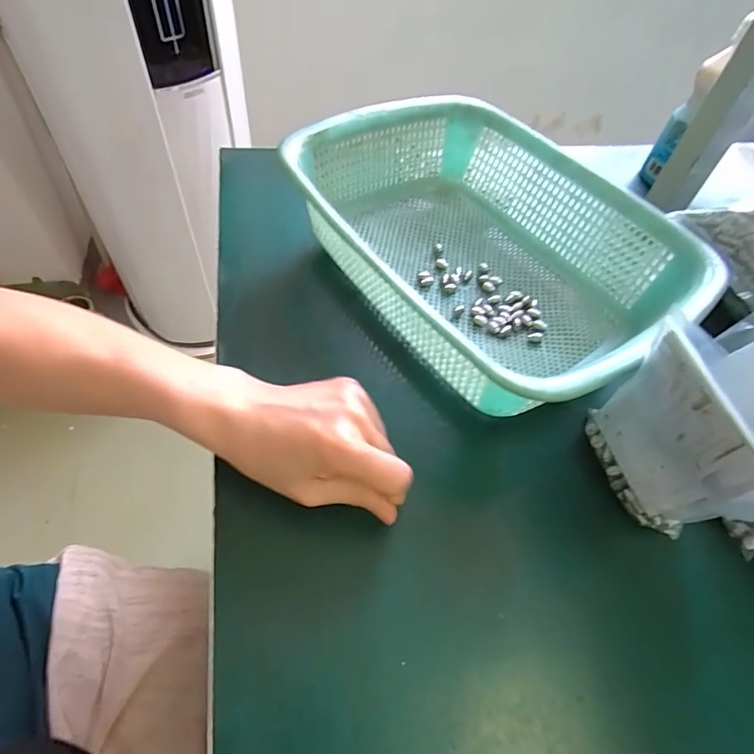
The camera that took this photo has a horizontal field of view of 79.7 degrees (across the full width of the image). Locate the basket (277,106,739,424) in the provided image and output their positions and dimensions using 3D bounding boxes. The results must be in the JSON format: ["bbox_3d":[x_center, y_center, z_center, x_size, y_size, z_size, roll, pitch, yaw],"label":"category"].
[{"bbox_3d":[0.076,-0.104,0.357,0.222,0.081,0.290,-29,61,-24],"label":"basket"}]

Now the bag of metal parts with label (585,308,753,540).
[{"bbox_3d":[0.158,0.040,0.242,0.031,0.122,0.092,-15,57,-16],"label":"bag of metal parts with label"}]

